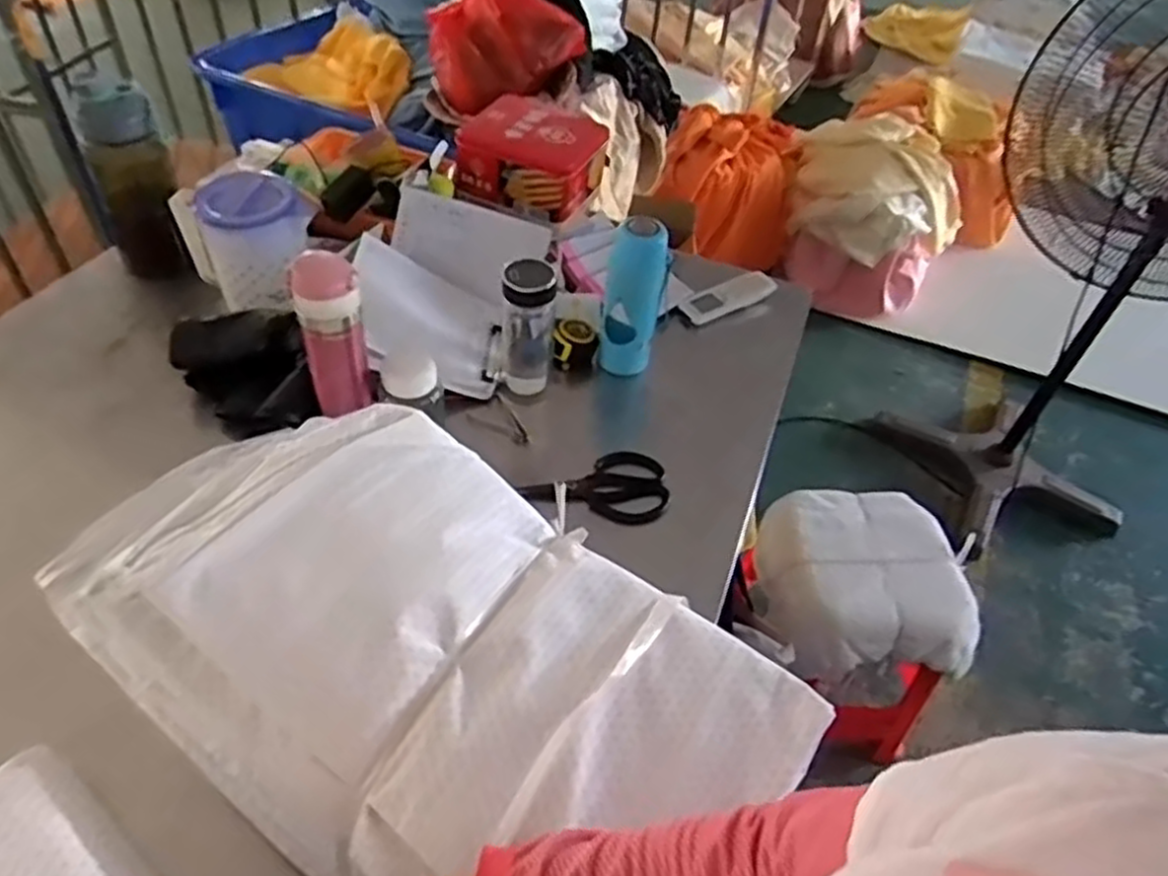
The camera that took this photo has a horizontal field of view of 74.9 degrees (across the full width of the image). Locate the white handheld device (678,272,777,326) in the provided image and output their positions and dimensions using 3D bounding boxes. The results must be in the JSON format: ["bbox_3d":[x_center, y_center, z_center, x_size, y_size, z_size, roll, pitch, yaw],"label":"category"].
[{"bbox_3d":[0.221,-0.215,1.169,0.161,0.020,0.050,-23,73,-21],"label":"white handheld device"}]

